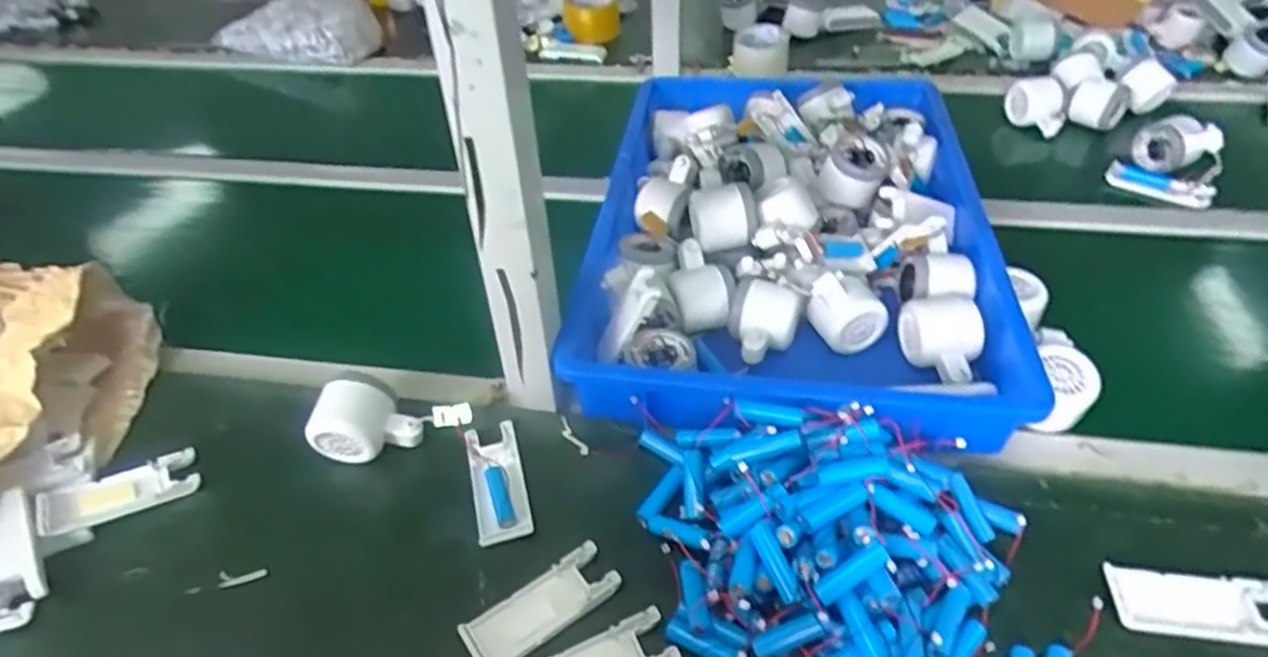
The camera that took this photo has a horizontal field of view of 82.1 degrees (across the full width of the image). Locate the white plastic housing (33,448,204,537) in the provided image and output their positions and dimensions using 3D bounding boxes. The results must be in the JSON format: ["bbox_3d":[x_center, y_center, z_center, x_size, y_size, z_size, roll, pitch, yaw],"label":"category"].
[{"bbox_3d":[-0.400,0.128,0.568,0.108,0.014,0.040,-21,45,-18],"label":"white plastic housing"}]

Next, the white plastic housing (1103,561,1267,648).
[{"bbox_3d":[0.361,0.177,0.466,0.103,0.010,0.043,4,43,7],"label":"white plastic housing"}]

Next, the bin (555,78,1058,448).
[{"bbox_3d":[0.160,-0.125,0.739,0.366,0.091,0.584,5,43,7],"label":"bin"}]

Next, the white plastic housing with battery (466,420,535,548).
[{"bbox_3d":[-0.105,0.113,0.553,0.039,0.016,0.098,-11,43,-11],"label":"white plastic housing with battery"}]

